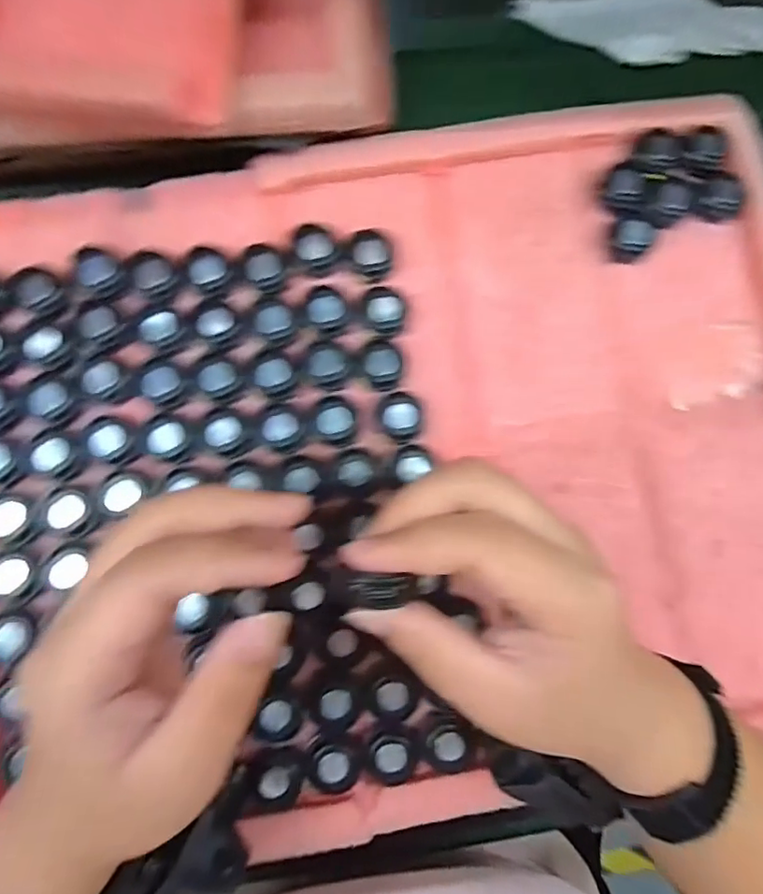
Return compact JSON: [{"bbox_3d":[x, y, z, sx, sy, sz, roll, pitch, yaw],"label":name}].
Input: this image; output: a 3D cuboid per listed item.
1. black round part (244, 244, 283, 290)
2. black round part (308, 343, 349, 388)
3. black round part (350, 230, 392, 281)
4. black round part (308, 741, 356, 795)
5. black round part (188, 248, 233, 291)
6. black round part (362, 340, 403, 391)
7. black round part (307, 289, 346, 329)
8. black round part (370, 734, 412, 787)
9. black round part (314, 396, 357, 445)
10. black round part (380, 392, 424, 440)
[{"bbox_3d":[-0.067,-0.103,0.319,0.021,0.004,0.025,-43,88,-9],"label":"black round part"},{"bbox_3d":[-0.030,-0.046,0.315,0.022,0.006,0.024,1,83,-5],"label":"black round part"},{"bbox_3d":[-0.006,-0.112,0.326,0.023,0.012,0.025,1,83,-5],"label":"black round part"},{"bbox_3d":[-0.026,0.168,0.292,0.024,0.005,0.023,1,83,-5],"label":"black round part"},{"bbox_3d":[-0.098,-0.101,0.319,0.022,0.008,0.022,1,83,-5],"label":"black round part"},{"bbox_3d":[0.000,-0.047,0.317,0.021,0.010,0.026,6,82,-4],"label":"black round part"},{"bbox_3d":[-0.031,-0.079,0.320,0.022,0.006,0.023,3,83,-5],"label":"black round part"},{"bbox_3d":[0.005,0.164,0.293,0.021,0.006,0.023,1,83,-5],"label":"black round part"},{"bbox_3d":[-0.026,-0.015,0.314,0.023,0.004,0.025,1,83,-5],"label":"black round part"},{"bbox_3d":[0.011,-0.018,0.315,0.024,0.009,0.027,4,82,-4],"label":"black round part"}]

